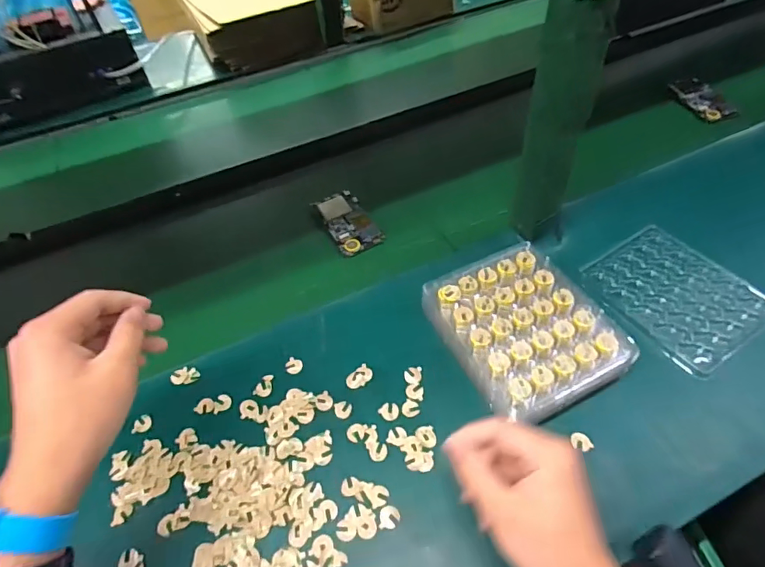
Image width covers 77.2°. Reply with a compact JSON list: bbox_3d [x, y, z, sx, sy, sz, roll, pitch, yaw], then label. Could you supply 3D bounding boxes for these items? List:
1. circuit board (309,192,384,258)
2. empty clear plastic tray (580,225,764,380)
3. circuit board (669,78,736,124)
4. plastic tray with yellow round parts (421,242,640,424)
[{"bbox_3d":[-0.046,-0.086,0.661,0.061,0.008,0.117,-22,53,-15],"label":"circuit board"},{"bbox_3d":[0.331,0.011,0.545,0.141,0.008,0.168,-28,54,-19],"label":"empty clear plastic tray"},{"bbox_3d":[0.527,-0.310,0.796,0.069,0.016,0.127,-10,48,-2],"label":"circuit board"},{"bbox_3d":[0.145,0.044,0.499,0.149,0.041,0.179,-24,53,-17],"label":"plastic tray with yellow round parts"}]

